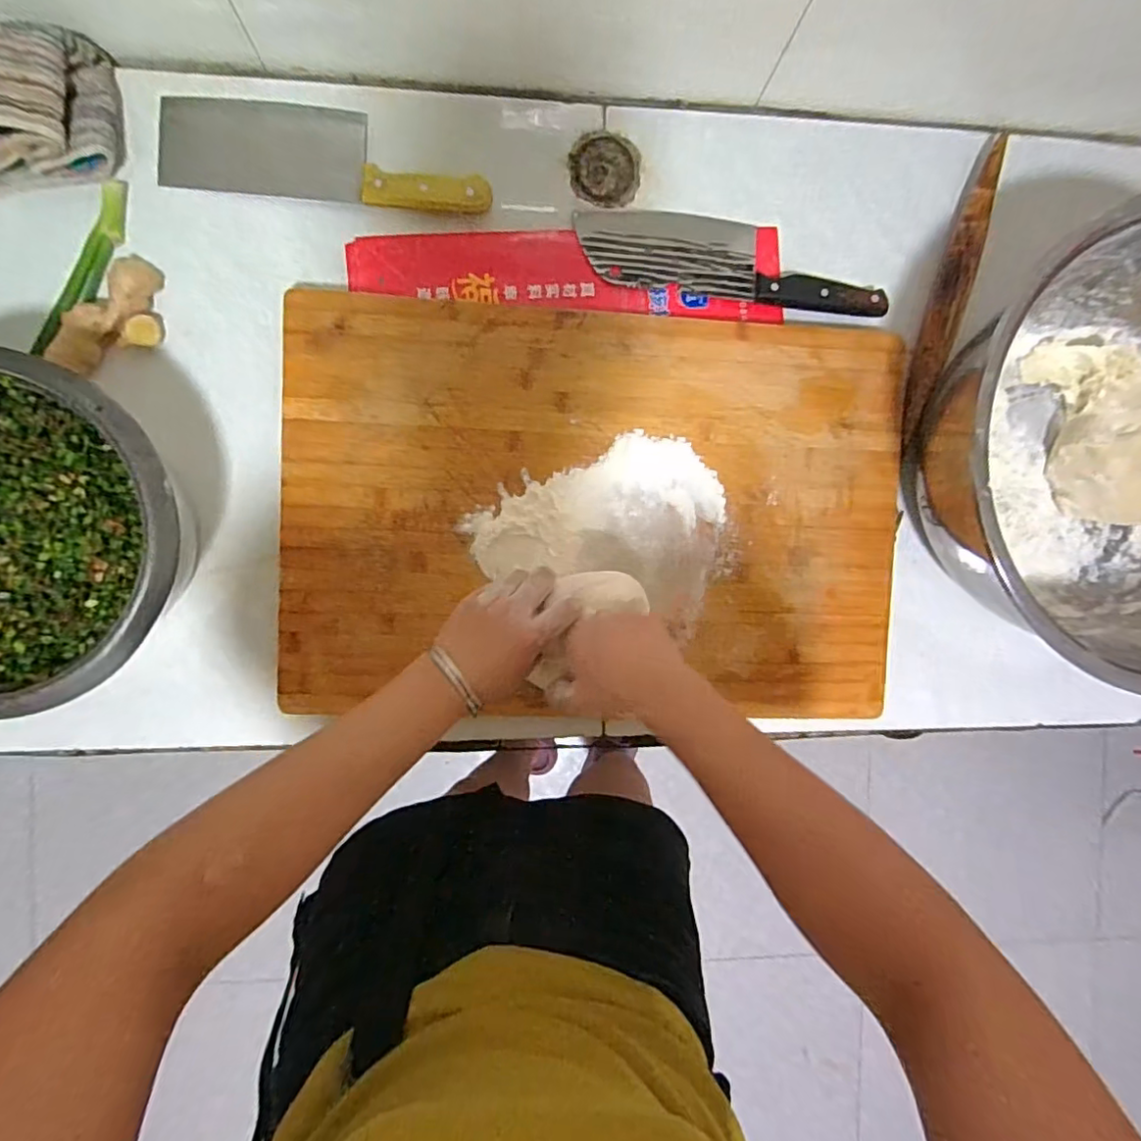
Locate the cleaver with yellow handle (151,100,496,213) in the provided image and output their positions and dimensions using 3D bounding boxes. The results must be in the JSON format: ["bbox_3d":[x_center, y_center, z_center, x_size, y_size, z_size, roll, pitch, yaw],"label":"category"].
[{"bbox_3d":[-0.217,-0.372,0.513,0.284,0.019,0.082,3,88,-5],"label":"cleaver with yellow handle"}]

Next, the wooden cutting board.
[{"bbox_3d":[0.030,-0.049,0.523,0.558,0.019,0.360,3,88,-4],"label":"wooden cutting board"}]

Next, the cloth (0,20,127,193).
[{"bbox_3d":[-0.458,-0.380,0.472,0.152,0.054,0.107,-6,92,-5],"label":"cloth"}]

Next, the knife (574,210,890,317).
[{"bbox_3d":[0.154,-0.295,0.548,0.293,0.015,0.072,7,88,-4],"label":"knife"}]

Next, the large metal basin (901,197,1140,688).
[{"bbox_3d":[0.500,-0.095,0.519,0.391,0.168,0.359,0,89,-5],"label":"large metal basin"}]

